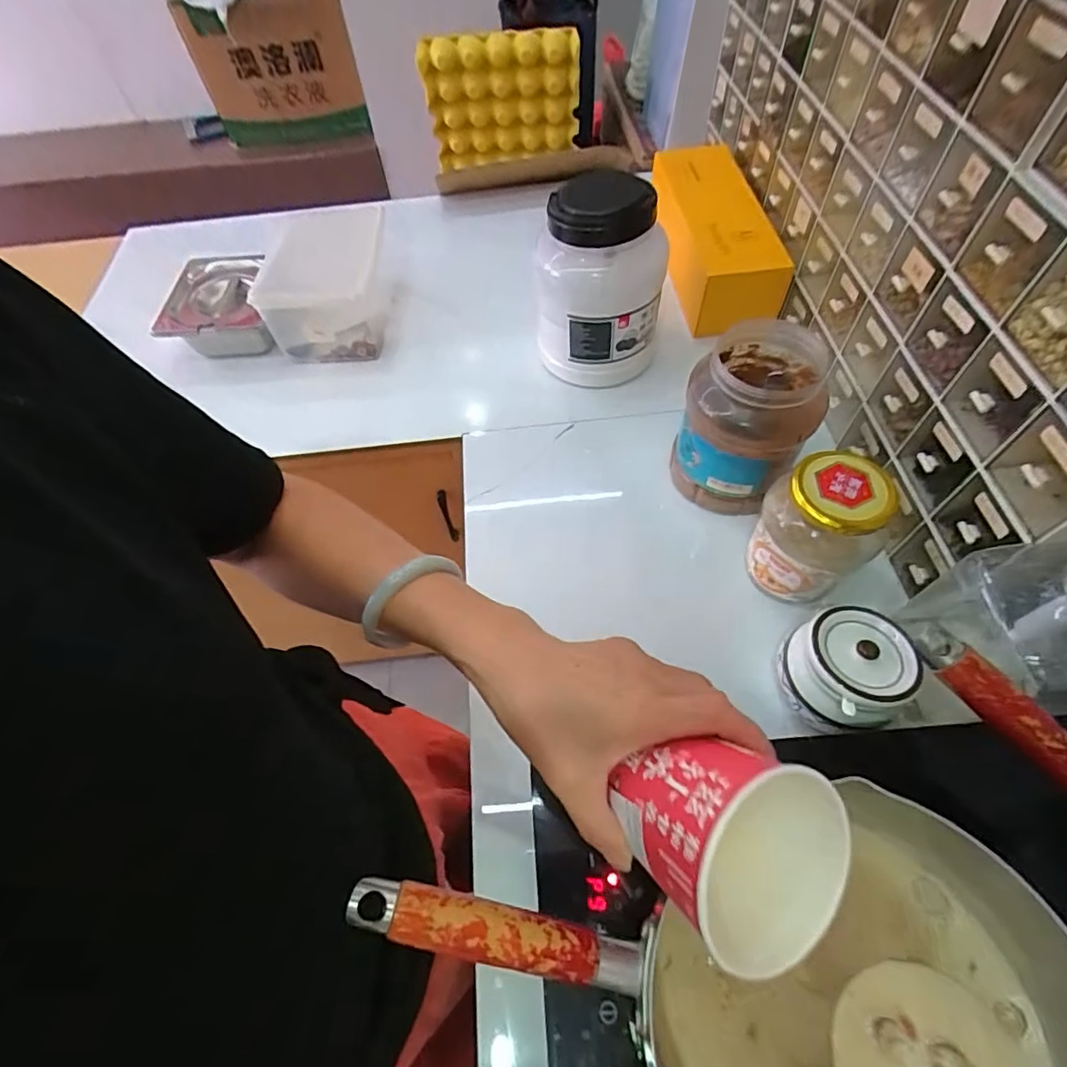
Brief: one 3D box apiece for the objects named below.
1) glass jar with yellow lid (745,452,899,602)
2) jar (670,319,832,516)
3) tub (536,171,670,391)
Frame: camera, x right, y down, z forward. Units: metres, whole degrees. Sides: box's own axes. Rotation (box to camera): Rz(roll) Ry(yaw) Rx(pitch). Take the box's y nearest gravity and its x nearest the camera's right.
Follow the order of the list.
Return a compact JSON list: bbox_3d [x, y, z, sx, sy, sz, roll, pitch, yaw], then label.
[{"bbox_3d":[0.262,-0.001,0.507,0.095,0.134,0.084,40,68,24],"label":"glass jar with yellow lid"},{"bbox_3d":[0.221,-0.121,0.577,0.119,0.164,0.127,-1,58,2],"label":"jar"},{"bbox_3d":[0.081,-0.321,0.678,0.147,0.216,0.167,3,58,5],"label":"tub"}]

